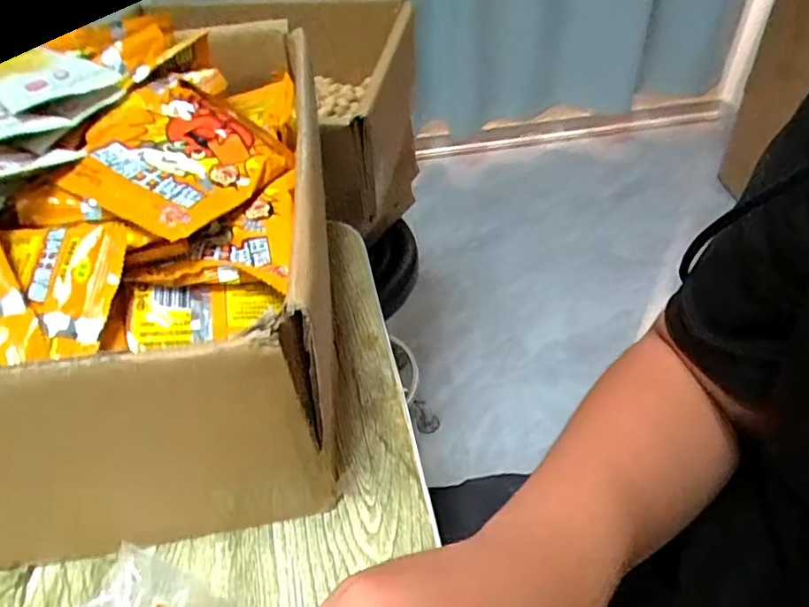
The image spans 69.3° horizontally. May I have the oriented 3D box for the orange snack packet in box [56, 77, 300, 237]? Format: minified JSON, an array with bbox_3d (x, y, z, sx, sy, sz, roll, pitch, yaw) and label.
[{"bbox_3d":[-0.142,-0.088,0.345,0.111,0.017,0.101,29,54,9],"label":"orange snack packet in box"}]

